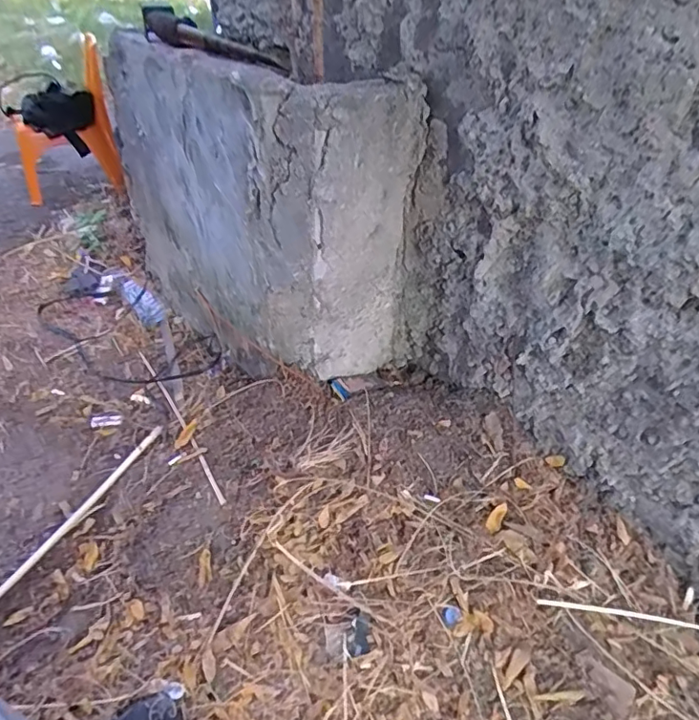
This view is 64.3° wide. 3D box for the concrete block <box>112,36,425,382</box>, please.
[{"bbox_3d":[-0.232,-0.340,1.208,0.269,0.572,0.750,-25,46,-33],"label":"concrete block"}]

